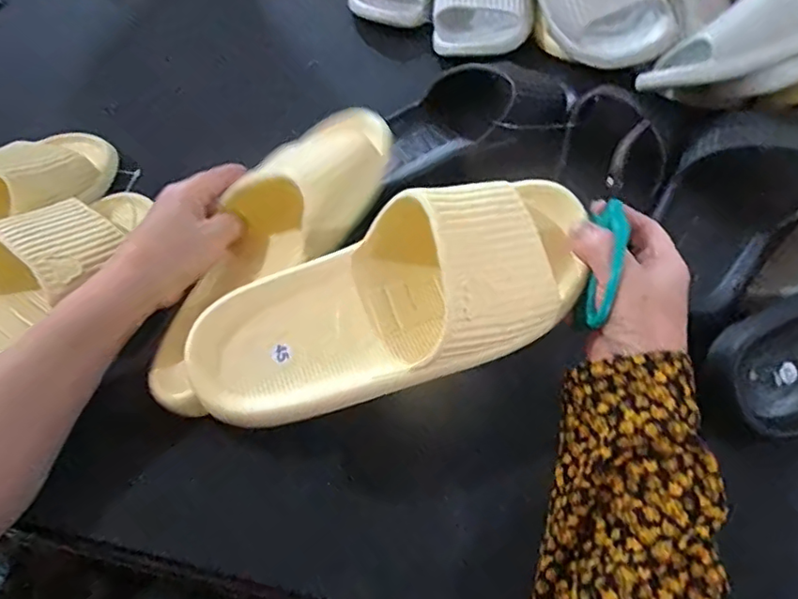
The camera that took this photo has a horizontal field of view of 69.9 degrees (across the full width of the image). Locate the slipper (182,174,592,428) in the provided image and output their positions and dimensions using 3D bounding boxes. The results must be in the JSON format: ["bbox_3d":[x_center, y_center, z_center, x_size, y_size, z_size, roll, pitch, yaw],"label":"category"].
[{"bbox_3d":[0.002,-0.006,0.339,0.250,0.082,0.091,-23,58,-5],"label":"slipper"}]

